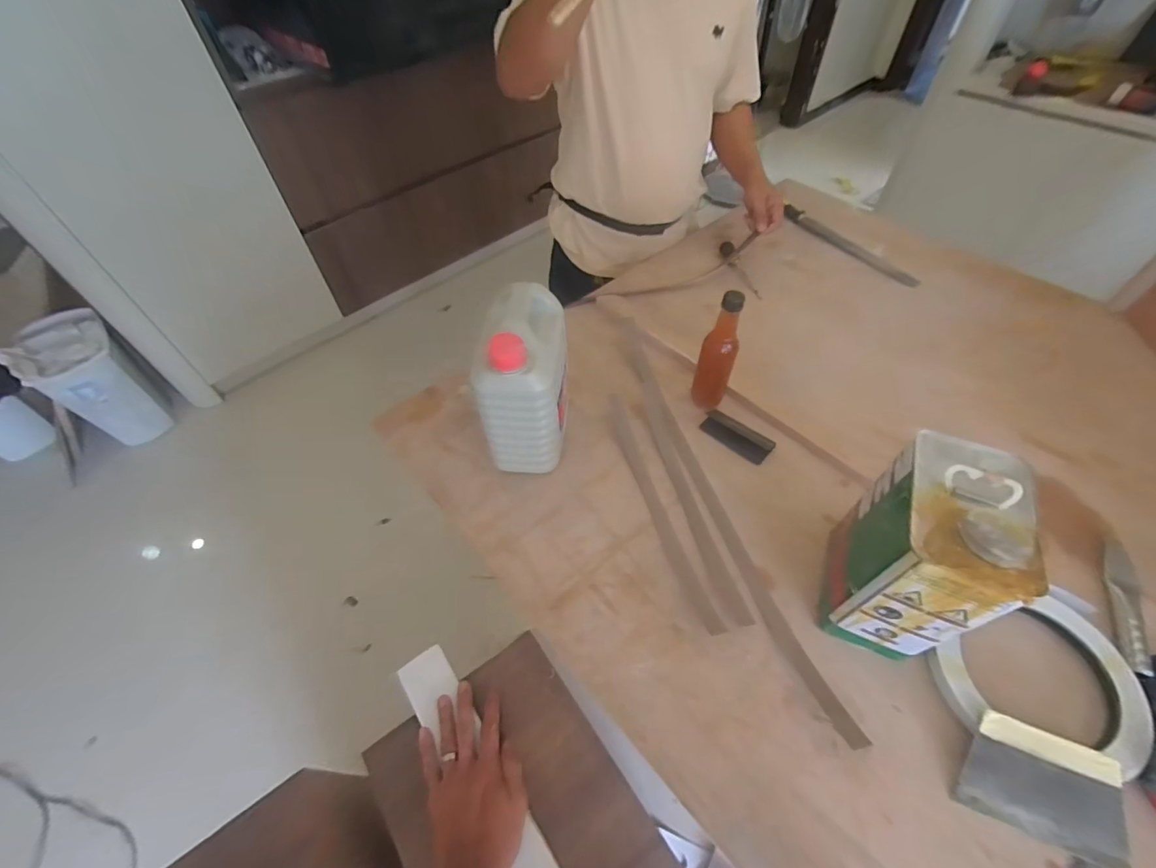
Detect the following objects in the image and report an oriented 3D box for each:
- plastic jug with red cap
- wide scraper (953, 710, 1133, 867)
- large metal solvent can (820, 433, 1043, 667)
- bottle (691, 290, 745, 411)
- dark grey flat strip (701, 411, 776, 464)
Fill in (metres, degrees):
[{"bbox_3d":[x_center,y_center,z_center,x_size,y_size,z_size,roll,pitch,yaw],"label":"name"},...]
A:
[{"bbox_3d":[-0.070,-0.073,0.696,0.100,0.238,0.162,4,53,5],"label":"plastic jug with red cap"},{"bbox_3d":[0.481,0.362,0.508,0.138,0.015,0.099,19,75,17],"label":"wide scraper"},{"bbox_3d":[0.373,0.131,0.544,0.114,0.232,0.159,19,56,16],"label":"large metal solvent can"},{"bbox_3d":[0.214,-0.121,0.744,0.052,0.213,0.050,13,55,12],"label":"bottle"},{"bbox_3d":[0.252,0.003,0.774,0.110,0.017,0.047,35,62,25],"label":"dark grey flat strip"}]

